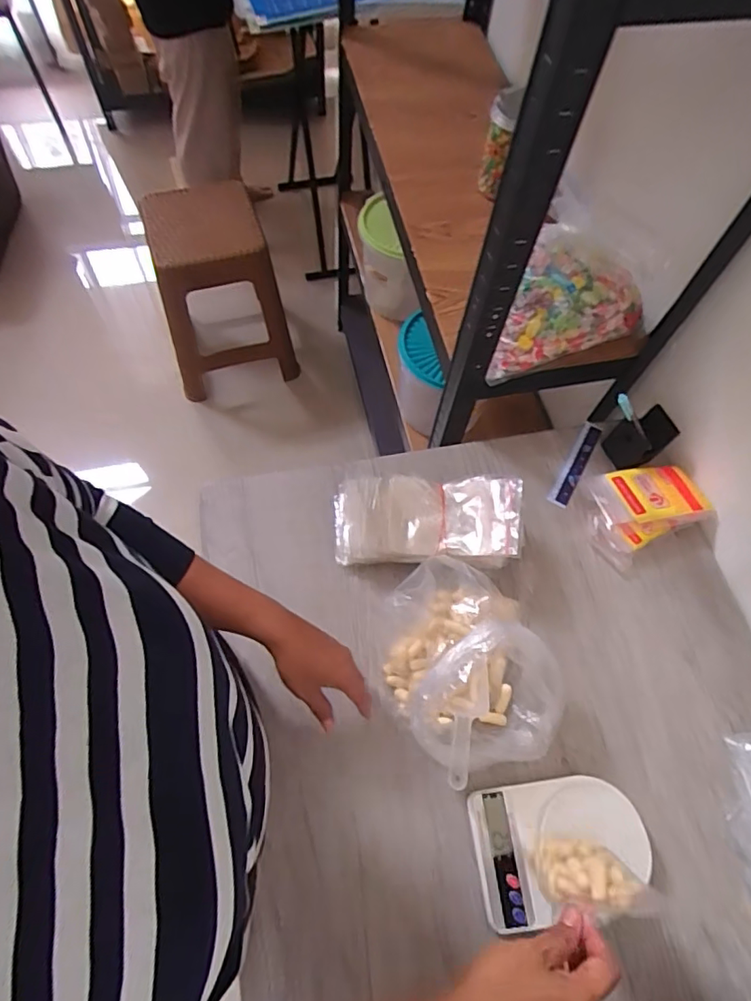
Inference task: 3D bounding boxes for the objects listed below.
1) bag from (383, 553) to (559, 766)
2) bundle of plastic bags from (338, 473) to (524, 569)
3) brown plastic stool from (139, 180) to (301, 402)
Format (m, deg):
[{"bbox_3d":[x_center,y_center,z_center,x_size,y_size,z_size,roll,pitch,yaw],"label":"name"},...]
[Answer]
[{"bbox_3d":[0.104,0.178,0.606,0.164,0.157,0.216,-8,66,-7],"label":"bag"},{"bbox_3d":[0.062,0.028,0.702,0.229,0.091,0.117,2,65,-3],"label":"bundle of plastic bags"},{"bbox_3d":[-0.426,-0.556,1.503,0.328,0.496,0.272,-13,67,-10],"label":"brown plastic stool"}]

